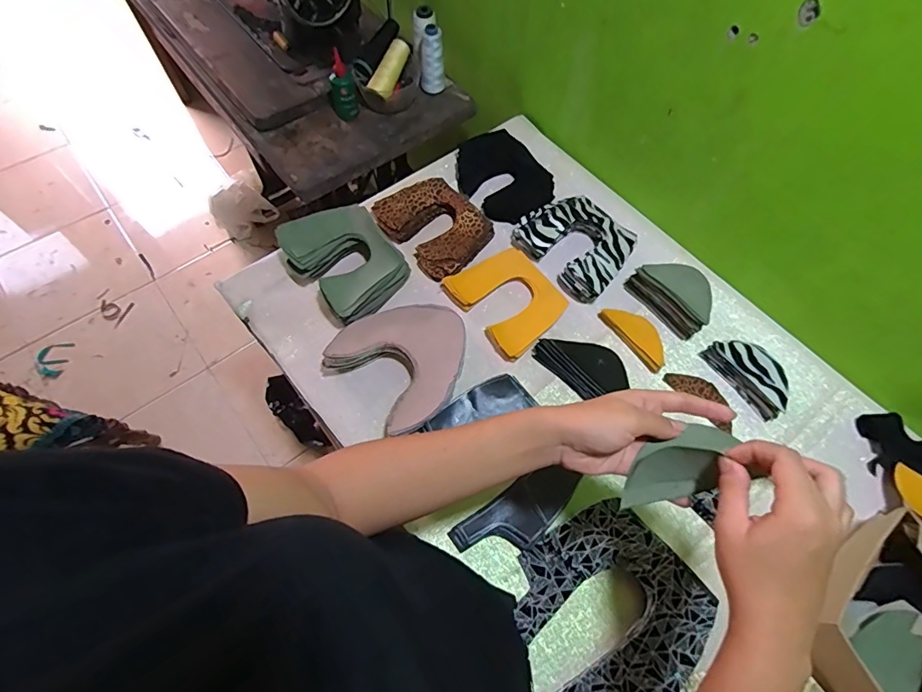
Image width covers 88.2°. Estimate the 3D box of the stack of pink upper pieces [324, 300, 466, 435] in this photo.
[{"bbox_3d":[-0.068,0.015,0.634,0.168,0.052,0.172,42,70,17],"label":"stack of pink upper pieces"}]

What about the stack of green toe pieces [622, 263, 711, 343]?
[{"bbox_3d":[0.302,-0.079,0.670,0.053,0.058,0.123,-36,70,-18],"label":"stack of green toe pieces"}]

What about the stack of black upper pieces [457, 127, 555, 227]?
[{"bbox_3d":[0.071,-0.274,0.787,0.123,0.049,0.184,-33,69,-17],"label":"stack of black upper pieces"}]

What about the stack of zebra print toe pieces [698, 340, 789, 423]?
[{"bbox_3d":[0.388,0.037,0.633,0.055,0.044,0.119,-28,68,-15],"label":"stack of zebra print toe pieces"}]

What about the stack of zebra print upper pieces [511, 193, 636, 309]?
[{"bbox_3d":[0.175,-0.157,0.717,0.135,0.043,0.165,-40,71,-19],"label":"stack of zebra print upper pieces"}]

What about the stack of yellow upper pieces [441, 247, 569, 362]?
[{"bbox_3d":[0.068,-0.070,0.685,0.128,0.030,0.154,-33,69,-17],"label":"stack of yellow upper pieces"}]

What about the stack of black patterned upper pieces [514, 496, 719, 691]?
[{"bbox_3d":[0.160,0.284,0.516,0.185,0.030,0.187,-34,70,-17],"label":"stack of black patterned upper pieces"}]

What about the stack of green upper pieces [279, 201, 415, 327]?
[{"bbox_3d":[-0.165,-0.123,0.694,0.135,0.071,0.175,-37,71,-18],"label":"stack of green upper pieces"}]

